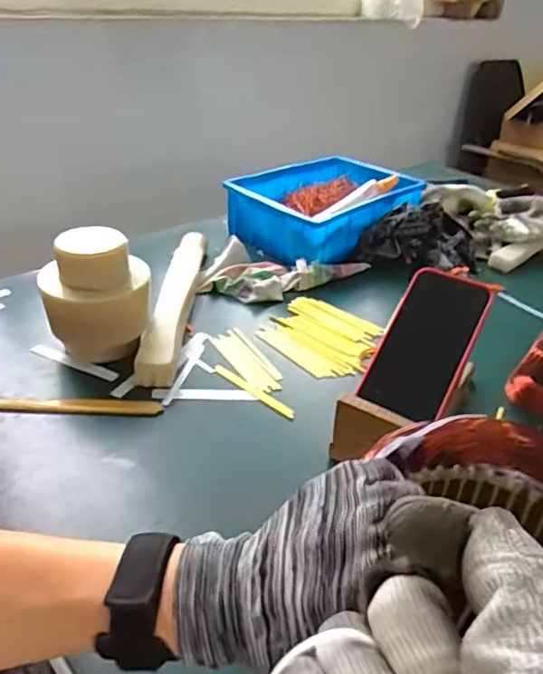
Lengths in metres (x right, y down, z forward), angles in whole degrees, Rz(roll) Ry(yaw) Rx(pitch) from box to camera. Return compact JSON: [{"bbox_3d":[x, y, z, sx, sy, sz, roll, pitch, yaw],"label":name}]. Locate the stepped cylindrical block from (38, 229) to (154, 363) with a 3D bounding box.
[{"bbox_3d":[-0.182,-0.038,0.607,0.107,0.125,0.081,-1,34,-8],"label":"stepped cylindrical block"}]

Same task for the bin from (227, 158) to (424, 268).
[{"bbox_3d":[0.085,-0.211,0.933,0.294,0.083,0.216,-19,40,-32],"label":"bin"}]

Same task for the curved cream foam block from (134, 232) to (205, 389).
[{"bbox_3d":[-0.117,-0.048,0.706,0.040,0.034,0.315,3,33,-2],"label":"curved cream foam block"}]

